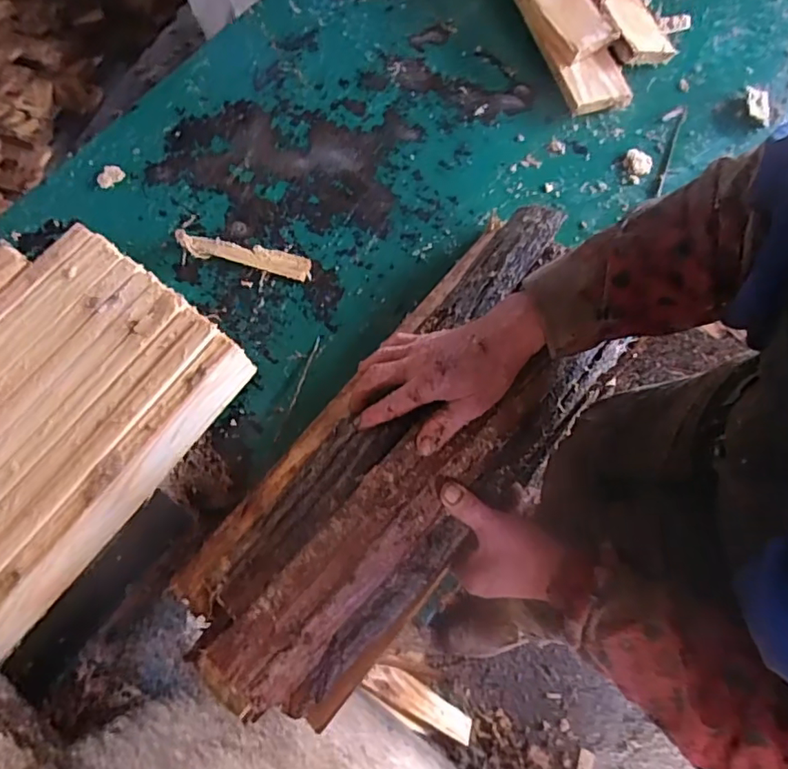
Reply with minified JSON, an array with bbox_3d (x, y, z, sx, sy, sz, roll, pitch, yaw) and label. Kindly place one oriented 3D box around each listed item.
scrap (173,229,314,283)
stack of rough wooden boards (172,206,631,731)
[{"bbox_3d":[-0.171,-0.149,0.628,0.157,0.008,0.030,13,72,4],"label":"scrap"},{"bbox_3d":[0.025,0.045,0.513,0.197,0.089,0.512,37,74,11],"label":"stack of rough wooden boards"}]

